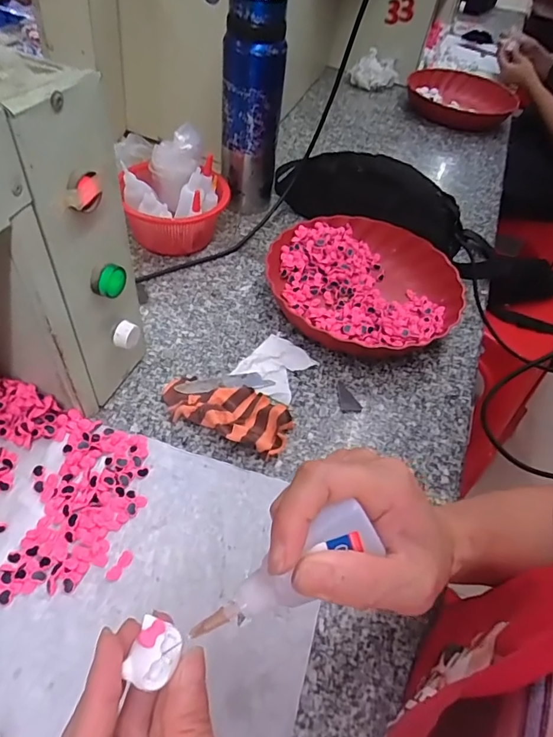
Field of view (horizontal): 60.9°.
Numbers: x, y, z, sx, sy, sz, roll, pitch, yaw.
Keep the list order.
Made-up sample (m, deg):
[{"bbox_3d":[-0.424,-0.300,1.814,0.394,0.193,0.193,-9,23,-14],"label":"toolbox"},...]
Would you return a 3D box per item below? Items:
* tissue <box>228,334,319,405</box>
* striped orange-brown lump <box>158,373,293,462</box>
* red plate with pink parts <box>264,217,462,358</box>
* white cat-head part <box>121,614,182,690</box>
[{"bbox_3d":[0.001,-0.002,0.530,0.070,0.007,0.083,33,53,18],"label":"tissue"},{"bbox_3d":[-0.051,0.037,0.479,0.136,0.024,0.067,21,51,9],"label":"striped orange-brown lump"},{"bbox_3d":[0.111,-0.106,0.602,0.236,0.043,0.234,4,50,-5],"label":"red plate with pink parts"},{"bbox_3d":[-0.052,0.122,0.202,0.020,0.008,0.024,18,51,10],"label":"white cat-head part"}]

